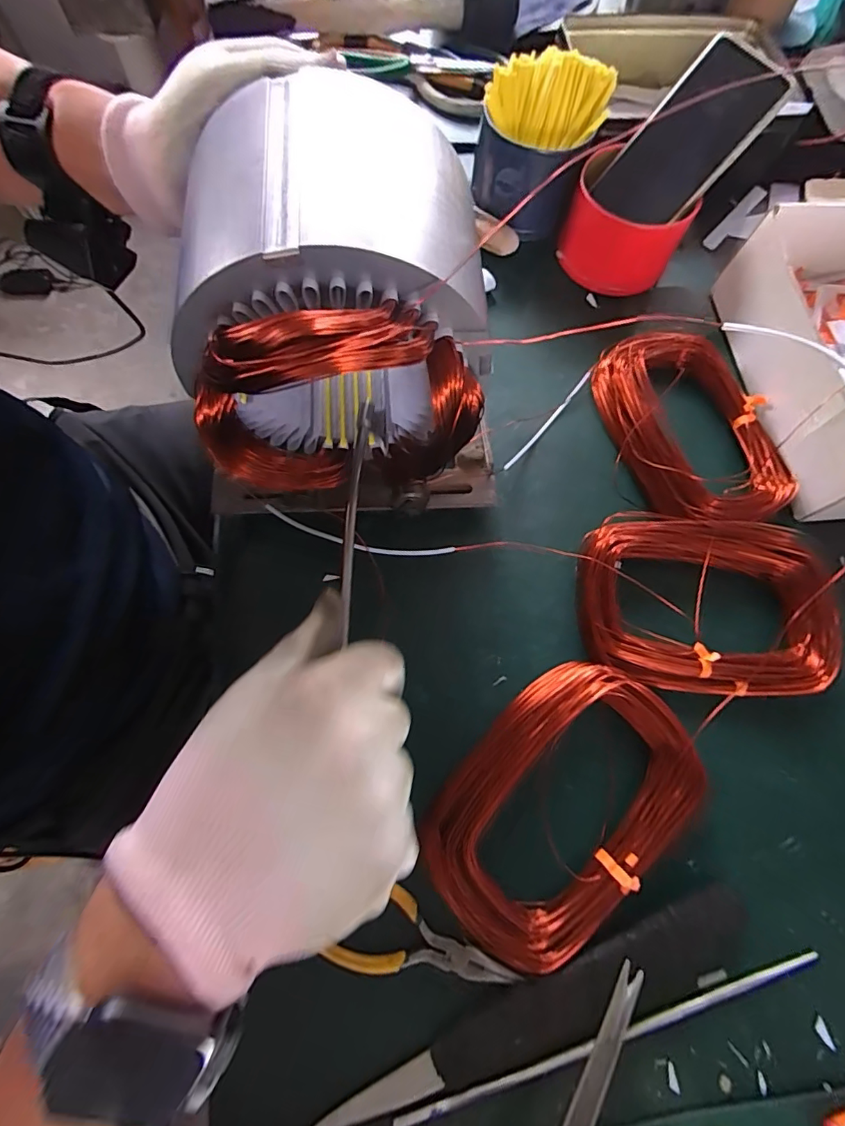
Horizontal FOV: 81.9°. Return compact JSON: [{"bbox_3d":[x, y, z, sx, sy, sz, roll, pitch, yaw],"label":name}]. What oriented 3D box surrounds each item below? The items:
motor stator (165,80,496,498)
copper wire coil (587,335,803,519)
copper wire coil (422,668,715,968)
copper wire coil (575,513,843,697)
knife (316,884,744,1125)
[{"bbox_3d":[-0.047,-0.130,0.263,0.139,0.146,0.139,-7,72,-4],"label":"motor stator"},{"bbox_3d":[0.218,-0.109,0.392,0.120,0.029,0.170,-11,73,-6],"label":"copper wire coil"},{"bbox_3d":[0.085,0.148,0.297,0.175,0.024,0.119,-42,78,-14],"label":"copper wire coil"},{"bbox_3d":[0.201,0.029,0.348,0.184,0.029,0.120,7,72,0],"label":"copper wire coil"},{"bbox_3d":[0.073,0.253,0.277,0.260,0.019,0.044,-18,74,-8],"label":"knife"}]

